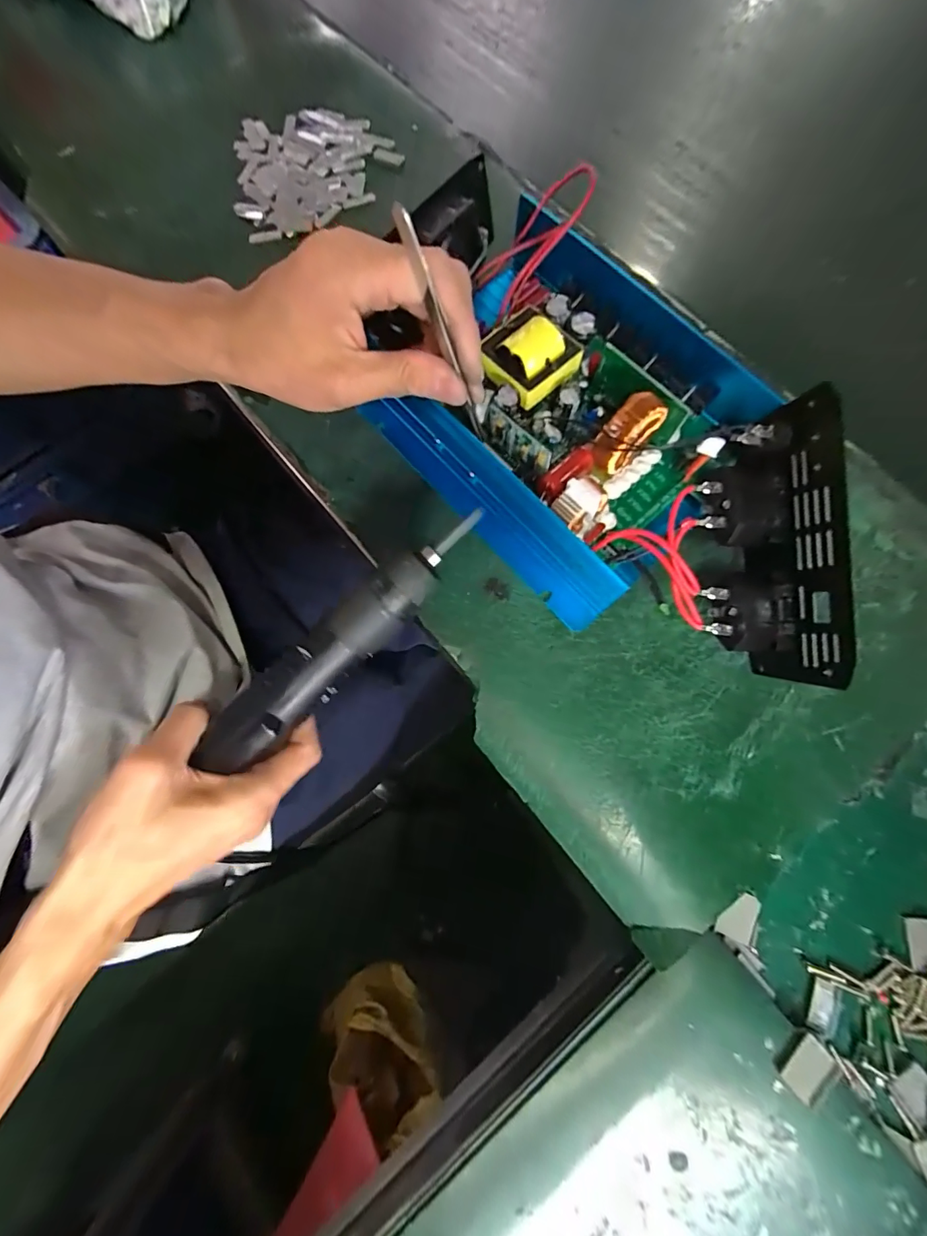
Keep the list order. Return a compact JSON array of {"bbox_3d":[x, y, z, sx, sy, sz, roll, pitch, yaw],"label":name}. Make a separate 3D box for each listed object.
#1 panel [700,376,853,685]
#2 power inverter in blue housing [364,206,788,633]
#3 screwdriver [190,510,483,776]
[{"bbox_3d":[0.153,-0.039,0.227,0.054,0.050,0.141,-1,90,0],"label":"panel"},{"bbox_3d":[0.062,-0.119,0.258,0.169,0.056,0.214,-44,80,-10],"label":"power inverter in blue housing"},{"bbox_3d":[-0.069,0.015,0.247,0.202,0.032,0.033,-42,80,3],"label":"screwdriver"}]

